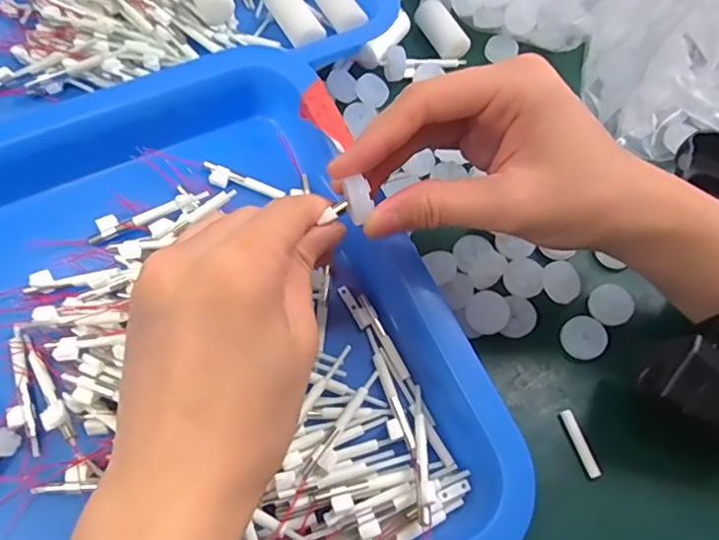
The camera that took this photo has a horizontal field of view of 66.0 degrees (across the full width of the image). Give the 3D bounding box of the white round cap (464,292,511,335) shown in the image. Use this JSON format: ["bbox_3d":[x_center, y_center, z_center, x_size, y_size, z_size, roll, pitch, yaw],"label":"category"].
[{"bbox_3d":[0.063,0.021,0.271,0.020,0.006,0.020,1,63,-2],"label":"white round cap"}]

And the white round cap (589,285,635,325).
[{"bbox_3d":[0.129,0.018,0.283,0.020,0.006,0.020,1,63,-2],"label":"white round cap"}]

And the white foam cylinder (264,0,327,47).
[{"bbox_3d":[-0.039,-0.151,0.333,0.021,0.016,0.047,-29,68,-15],"label":"white foam cylinder"}]

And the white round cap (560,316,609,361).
[{"bbox_3d":[0.111,0.034,0.273,0.020,0.006,0.020,1,63,-2],"label":"white round cap"}]

